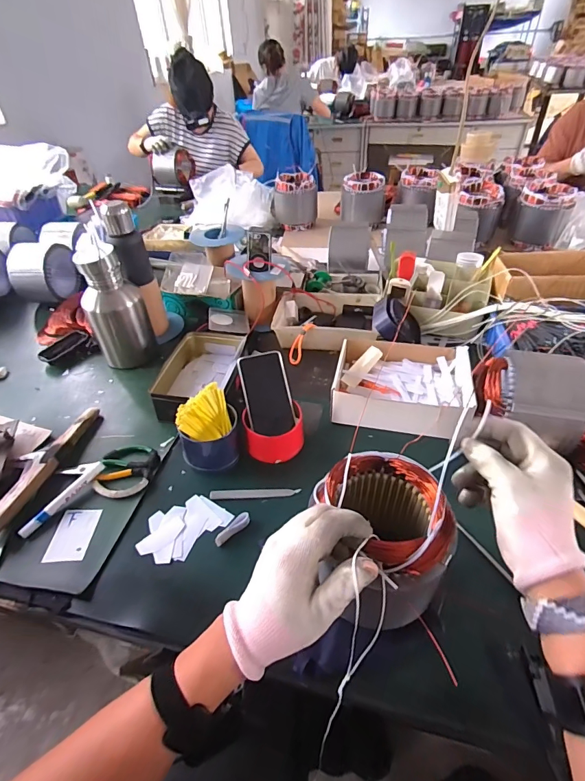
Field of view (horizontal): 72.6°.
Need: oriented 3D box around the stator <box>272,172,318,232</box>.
[{"bbox_3d":[0.009,-0.685,1.446,0.146,0.159,0.133,-2,42,2],"label":"stator"}]

